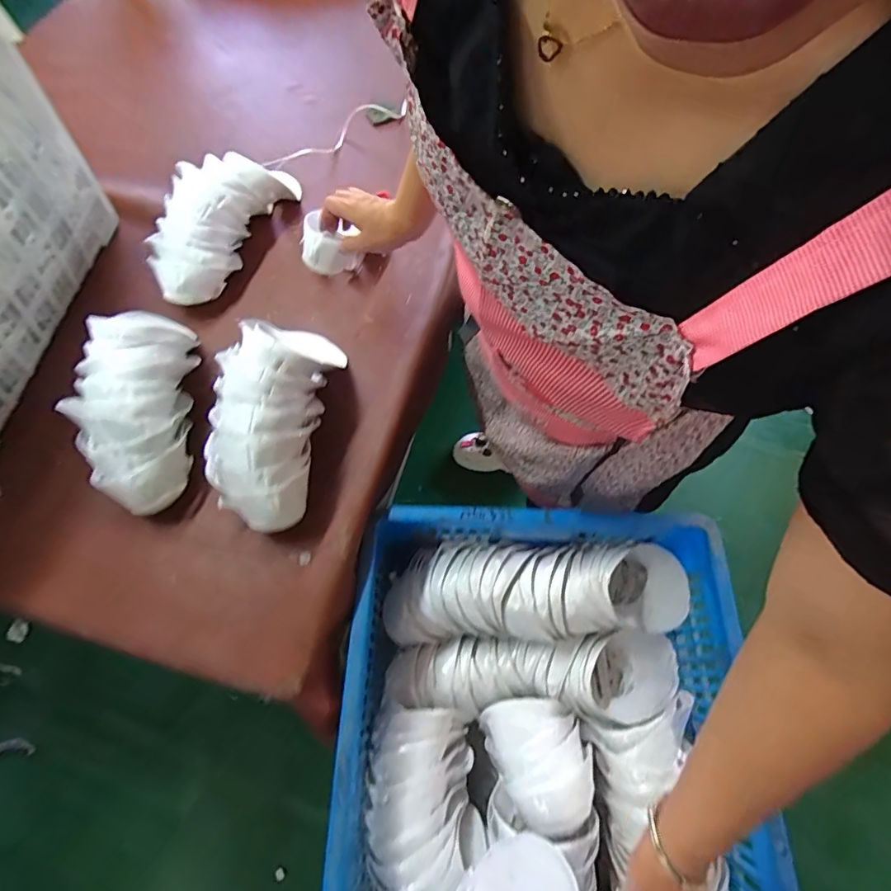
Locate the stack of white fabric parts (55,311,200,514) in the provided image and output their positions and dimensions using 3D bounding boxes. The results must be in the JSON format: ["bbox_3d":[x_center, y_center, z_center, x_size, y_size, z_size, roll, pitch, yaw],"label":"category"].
[{"bbox_3d":[-0.429,-0.075,0.648,0.141,0.091,0.324,-9,64,-3],"label":"stack of white fabric parts"}]

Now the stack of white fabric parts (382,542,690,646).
[{"bbox_3d":[0.129,0.220,0.736,0.437,0.106,0.127,-1,63,1],"label":"stack of white fabric parts"}]

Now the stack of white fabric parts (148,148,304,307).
[{"bbox_3d":[-0.394,-0.400,0.822,0.143,0.101,0.355,17,65,10],"label":"stack of white fabric parts"}]

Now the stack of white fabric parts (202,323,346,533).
[{"bbox_3d":[-0.232,-0.052,0.631,0.135,0.093,0.302,6,64,5],"label":"stack of white fabric parts"}]

